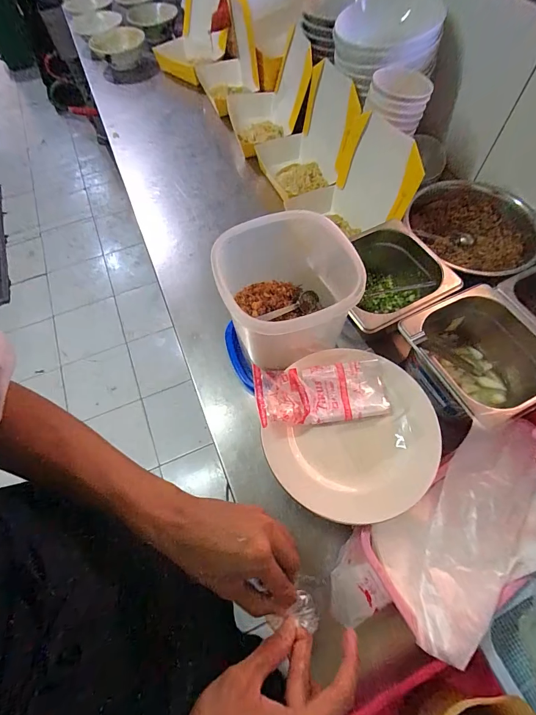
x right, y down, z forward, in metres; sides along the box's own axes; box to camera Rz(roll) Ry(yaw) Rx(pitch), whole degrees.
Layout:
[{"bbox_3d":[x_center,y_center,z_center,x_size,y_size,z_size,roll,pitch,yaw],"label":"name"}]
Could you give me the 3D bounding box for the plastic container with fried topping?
[{"bbox_3d":[0.028,-0.078,0.458,0.159,0.148,0.166,-1,62,2],"label":"plastic container with fried topping"}]

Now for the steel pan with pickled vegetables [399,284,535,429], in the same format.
[{"bbox_3d":[0.294,0.005,0.483,0.175,0.094,0.171,-24,64,-10],"label":"steel pan with pickled vegetables"}]

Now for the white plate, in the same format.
[{"bbox_3d":[0.100,0.082,0.393,0.180,0.026,0.196,-1,62,2],"label":"white plate"}]

